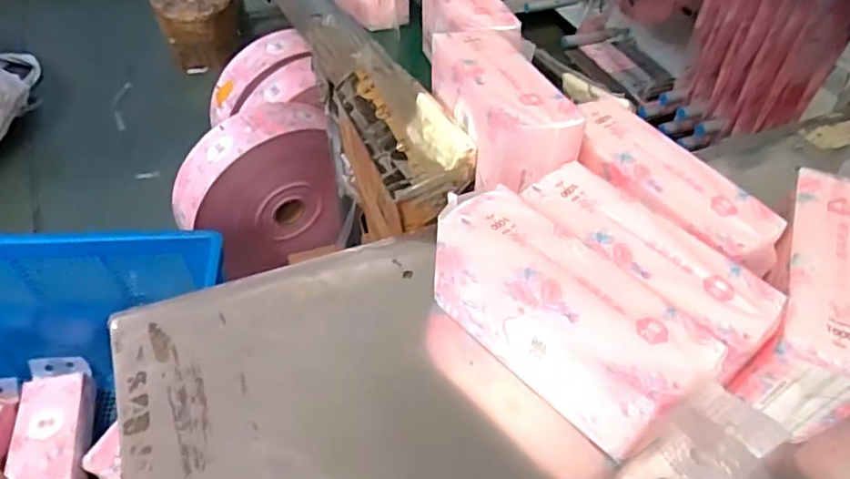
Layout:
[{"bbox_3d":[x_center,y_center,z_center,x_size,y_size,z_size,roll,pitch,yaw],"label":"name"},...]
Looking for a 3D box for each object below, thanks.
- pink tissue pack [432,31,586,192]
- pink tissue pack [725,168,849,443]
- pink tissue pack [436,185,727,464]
[{"bbox_3d":[0.089,-0.169,0.693,0.103,0.078,0.248,-8,49,-11],"label":"pink tissue pack"},{"bbox_3d":[0.388,0.057,0.590,0.089,0.112,0.254,22,50,15],"label":"pink tissue pack"},{"bbox_3d":[0.129,0.072,0.557,0.087,0.121,0.259,-34,59,-29],"label":"pink tissue pack"}]

